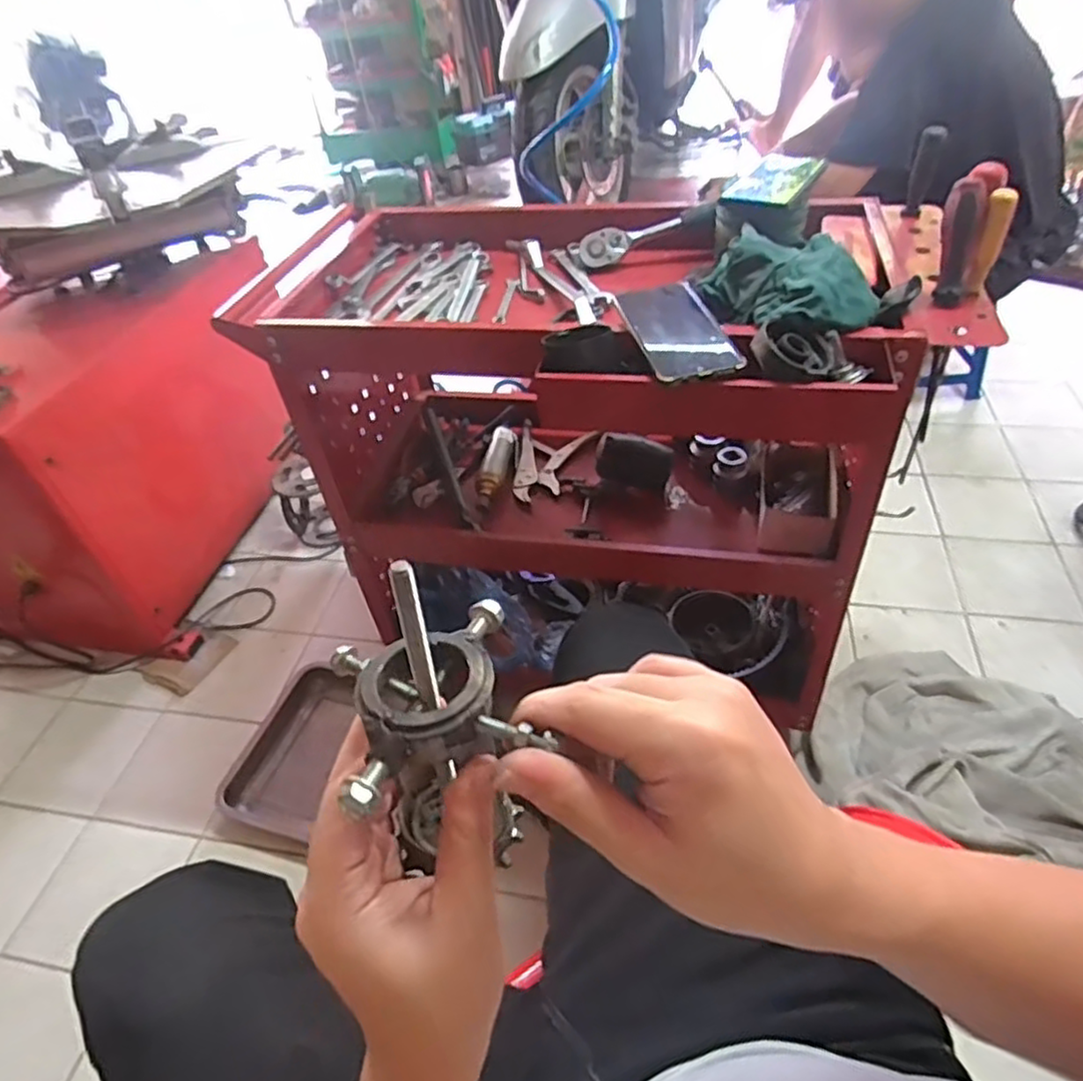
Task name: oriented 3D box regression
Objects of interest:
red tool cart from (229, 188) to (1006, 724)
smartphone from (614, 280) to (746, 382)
[{"bbox_3d":[0.113,-0.092,1.006,0.820,0.703,0.471,10,46,16],"label":"red tool cart"},{"bbox_3d":[0.124,-0.195,0.640,0.082,0.013,0.159,-10,44,-4],"label":"smartphone"}]

